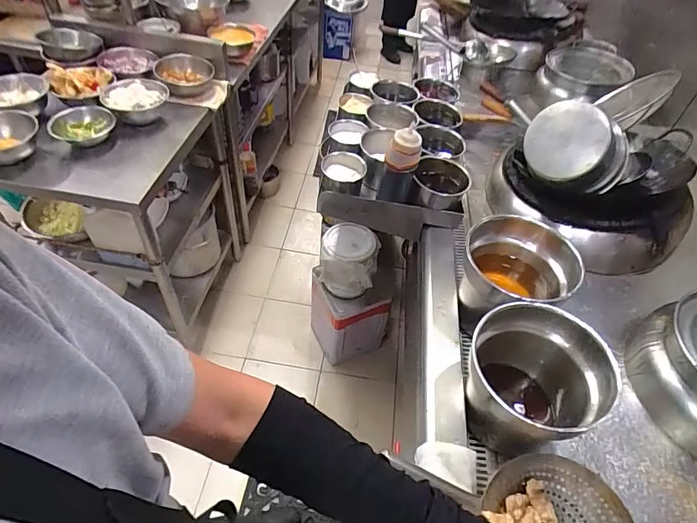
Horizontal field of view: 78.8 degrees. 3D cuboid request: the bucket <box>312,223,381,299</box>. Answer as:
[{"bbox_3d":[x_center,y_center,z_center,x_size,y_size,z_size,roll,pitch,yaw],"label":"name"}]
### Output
[{"bbox_3d":[-0.009,-0.001,1.477,0.201,0.244,0.208,3,49,-4],"label":"bucket"}]

